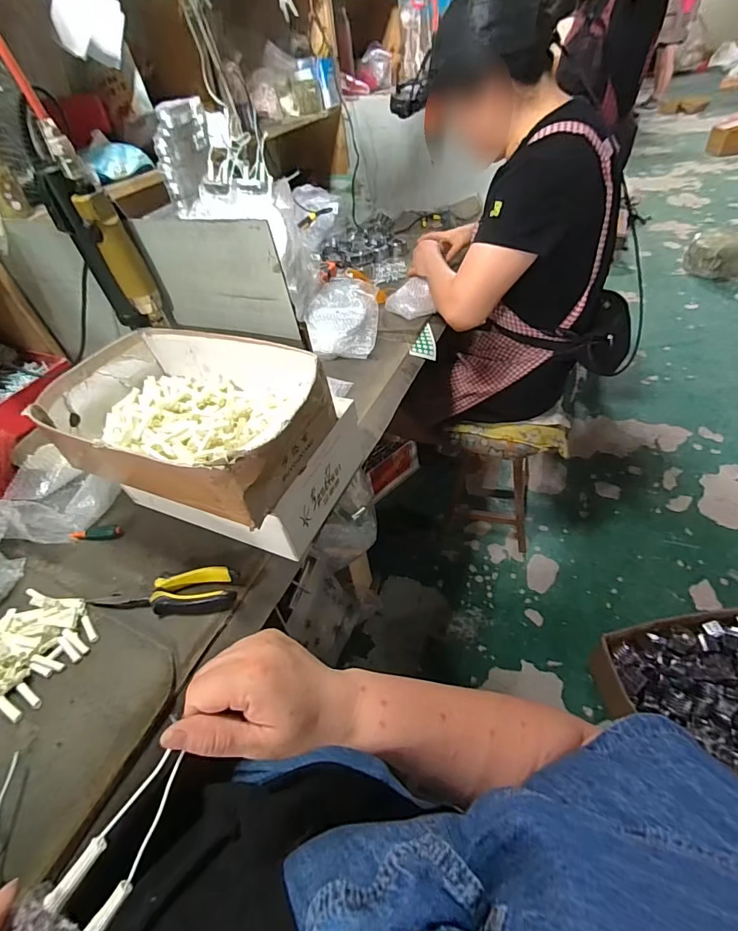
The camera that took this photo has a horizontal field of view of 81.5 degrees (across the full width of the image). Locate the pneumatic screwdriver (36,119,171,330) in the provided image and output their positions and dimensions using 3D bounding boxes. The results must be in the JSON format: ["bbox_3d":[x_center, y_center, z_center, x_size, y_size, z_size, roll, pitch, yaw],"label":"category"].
[{"bbox_3d":[-0.312,-0.258,0.503,0.065,0.199,0.061,-31,49,-20],"label":"pneumatic screwdriver"}]

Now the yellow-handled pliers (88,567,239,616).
[{"bbox_3d":[-0.233,0.148,0.489,0.165,0.031,0.043,-7,45,2],"label":"yellow-handled pliers"}]

